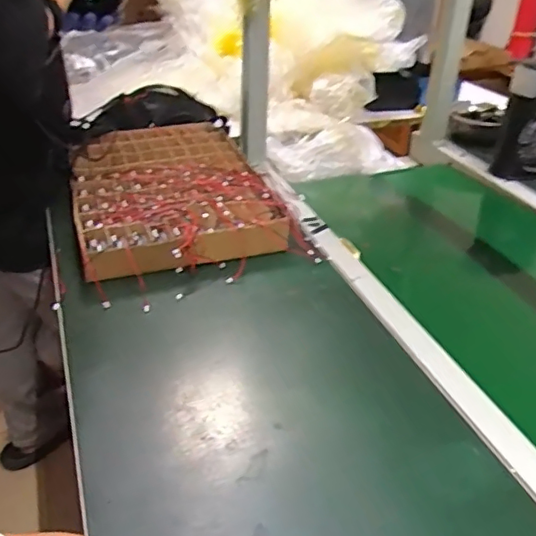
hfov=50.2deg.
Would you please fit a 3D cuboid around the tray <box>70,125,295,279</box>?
[{"bbox_3d":[-0.183,-0.149,1.036,0.320,0.065,0.490,-8,35,-17],"label":"tray"}]

